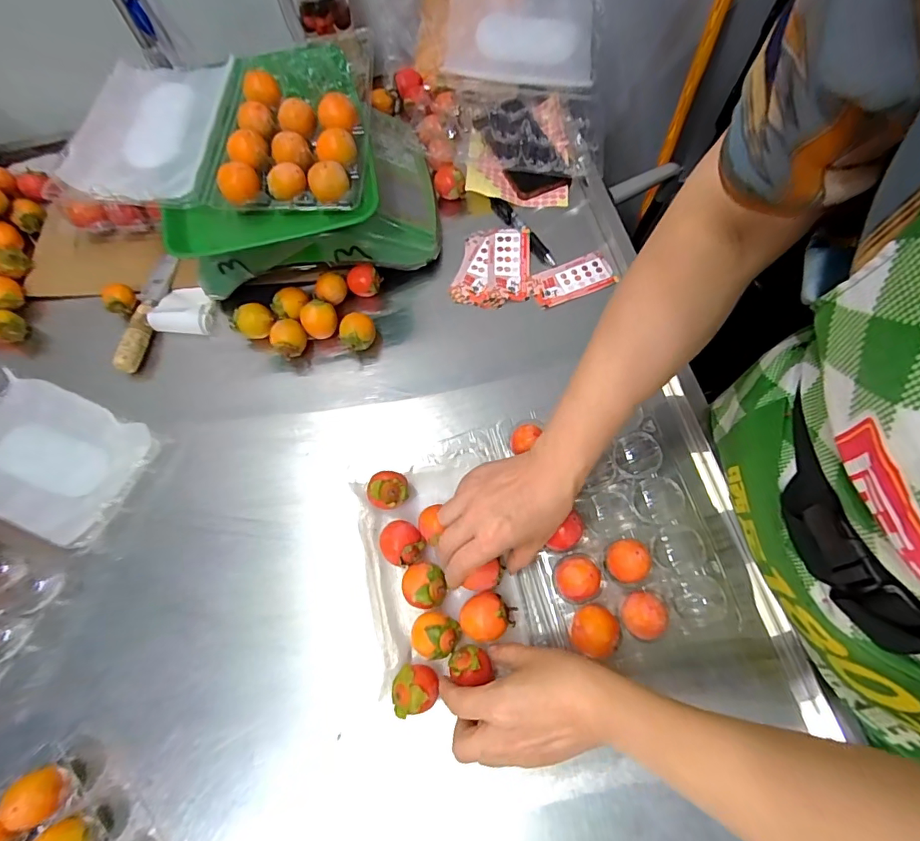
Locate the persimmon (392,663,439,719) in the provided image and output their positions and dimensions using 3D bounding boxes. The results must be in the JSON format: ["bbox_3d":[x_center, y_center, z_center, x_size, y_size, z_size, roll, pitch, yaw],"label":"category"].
[{"bbox_3d":[-0.036,0.226,0.400,0.038,0.040,0.038,-11,66,-1],"label":"persimmon"}]

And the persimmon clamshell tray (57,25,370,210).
[{"bbox_3d":[-0.252,-0.304,0.497,0.309,0.044,0.258,-1,68,3],"label":"persimmon clamshell tray"}]

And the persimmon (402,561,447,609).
[{"bbox_3d":[-0.031,0.151,0.432,0.040,0.040,0.038,-2,67,3],"label":"persimmon"}]

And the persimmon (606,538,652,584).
[{"bbox_3d":[0.146,0.124,0.416,0.030,0.039,0.035,-37,70,-11],"label":"persimmon"}]

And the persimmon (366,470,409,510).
[{"bbox_3d":[-0.069,0.072,0.463,0.038,0.043,0.036,-4,66,-1],"label":"persimmon"}]

